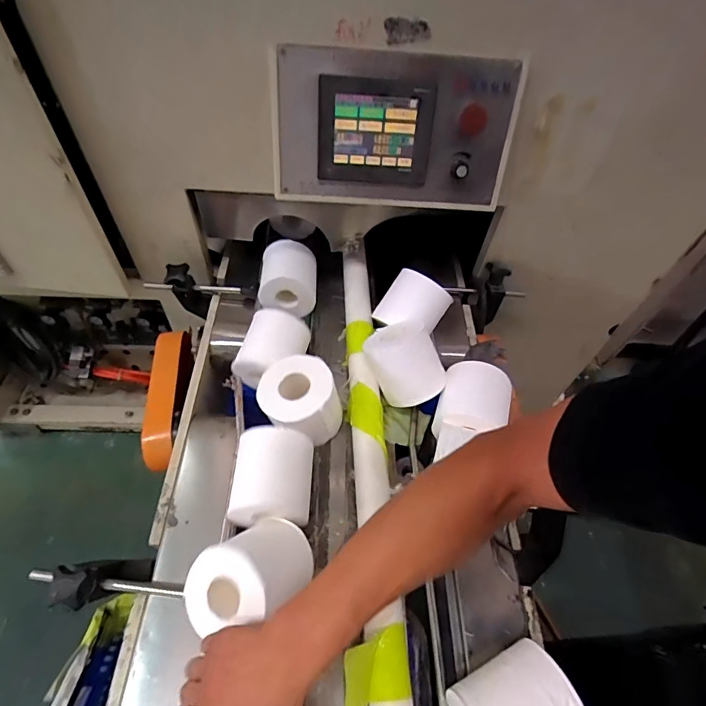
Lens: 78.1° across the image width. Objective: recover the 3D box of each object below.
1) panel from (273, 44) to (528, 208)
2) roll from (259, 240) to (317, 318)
[{"bbox_3d":[0.055,-0.300,0.601,0.330,0.188,0.063,4,39,1],"label":"panel"},{"bbox_3d":[-0.119,-0.144,0.811,0.101,0.087,0.105,2,53,-4],"label":"roll"}]

